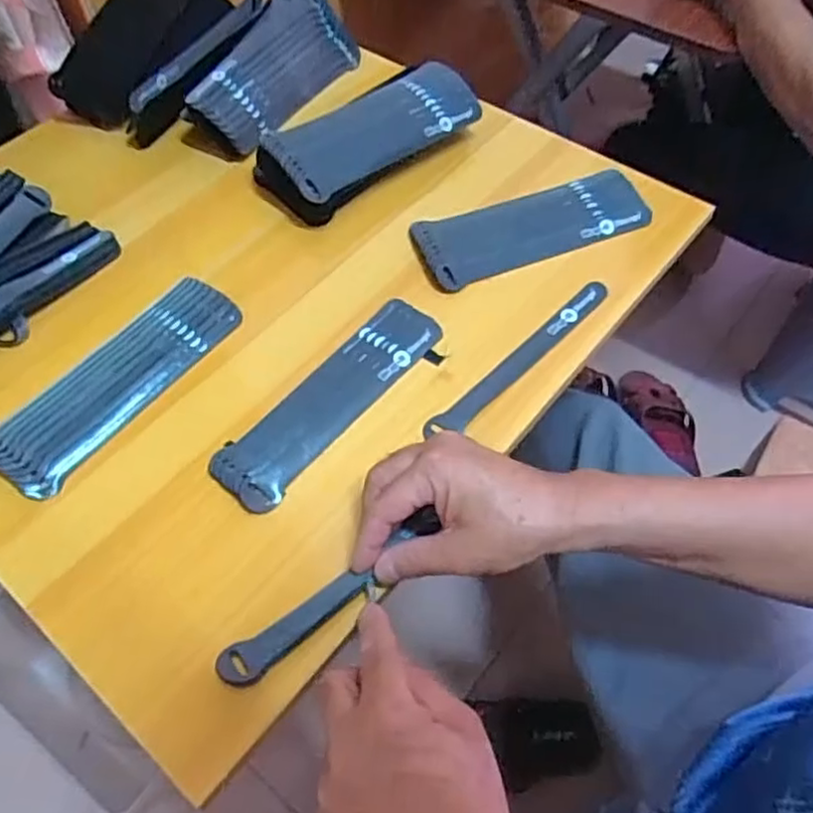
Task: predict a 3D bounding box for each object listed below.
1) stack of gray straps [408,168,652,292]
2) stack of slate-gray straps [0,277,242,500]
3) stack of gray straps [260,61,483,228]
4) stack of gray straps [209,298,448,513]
[{"bbox_3d":[0.106,-0.156,0.589,0.200,0.013,0.074,-19,57,-10],"label":"stack of gray straps"},{"bbox_3d":[-0.215,-0.022,0.509,0.062,0.019,0.201,33,63,22],"label":"stack of slate-gray straps"},{"bbox_3d":[-0.033,-0.247,0.629,0.206,0.047,0.096,-35,62,-20],"label":"stack of gray straps"},{"bbox_3d":[-0.054,-0.008,0.505,0.066,0.011,0.200,38,65,24],"label":"stack of gray straps"}]

